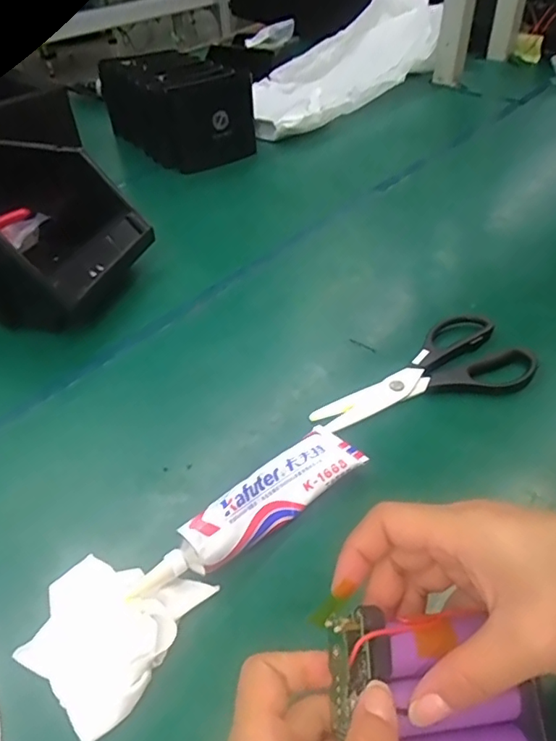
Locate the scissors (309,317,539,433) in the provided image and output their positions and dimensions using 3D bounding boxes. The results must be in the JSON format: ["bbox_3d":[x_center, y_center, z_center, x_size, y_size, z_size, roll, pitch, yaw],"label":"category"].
[{"bbox_3d":[0.124,0.012,0.429,0.183,0.015,0.084,-30,50,-25],"label":"scissors"}]

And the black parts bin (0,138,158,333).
[{"bbox_3d":[-0.280,-0.142,0.541,0.264,0.117,0.164,12,46,15],"label":"black parts bin"}]

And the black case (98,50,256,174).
[{"bbox_3d":[-0.149,-0.389,0.802,0.131,0.110,0.224,-28,49,-24],"label":"black case"}]

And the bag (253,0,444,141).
[{"bbox_3d":[0.112,-0.534,0.932,0.470,0.122,0.205,-35,52,-29],"label":"bag"}]

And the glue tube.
[{"bbox_3d":[-0.016,0.088,0.346,0.166,0.030,0.040,-32,51,-27],"label":"glue tube"}]

